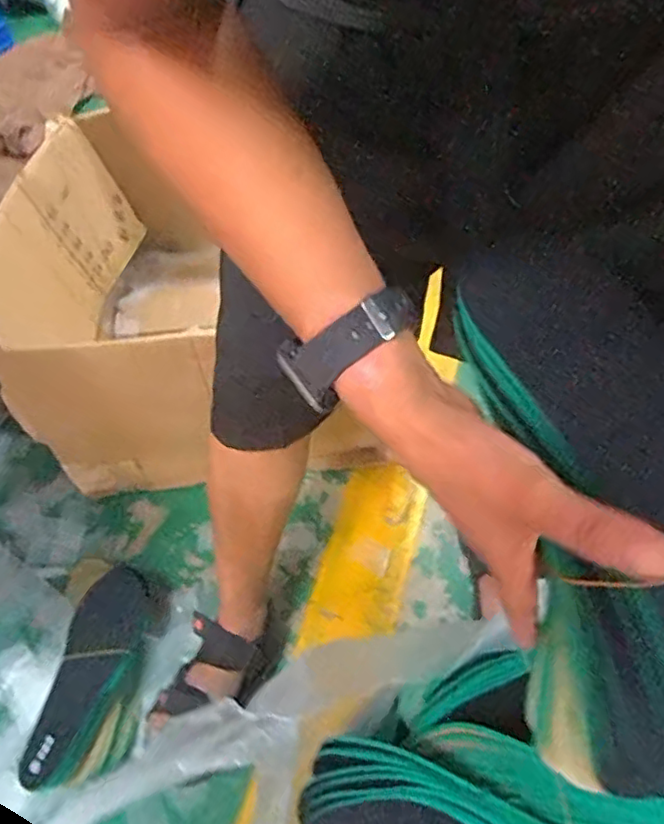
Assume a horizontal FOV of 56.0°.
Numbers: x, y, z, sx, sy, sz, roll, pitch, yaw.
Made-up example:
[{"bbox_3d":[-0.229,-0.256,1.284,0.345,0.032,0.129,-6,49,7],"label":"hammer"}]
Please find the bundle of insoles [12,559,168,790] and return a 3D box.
[{"bbox_3d":[-0.295,0.329,0.795,0.109,0.051,0.261,26,44,-19],"label":"bundle of insoles"}]

